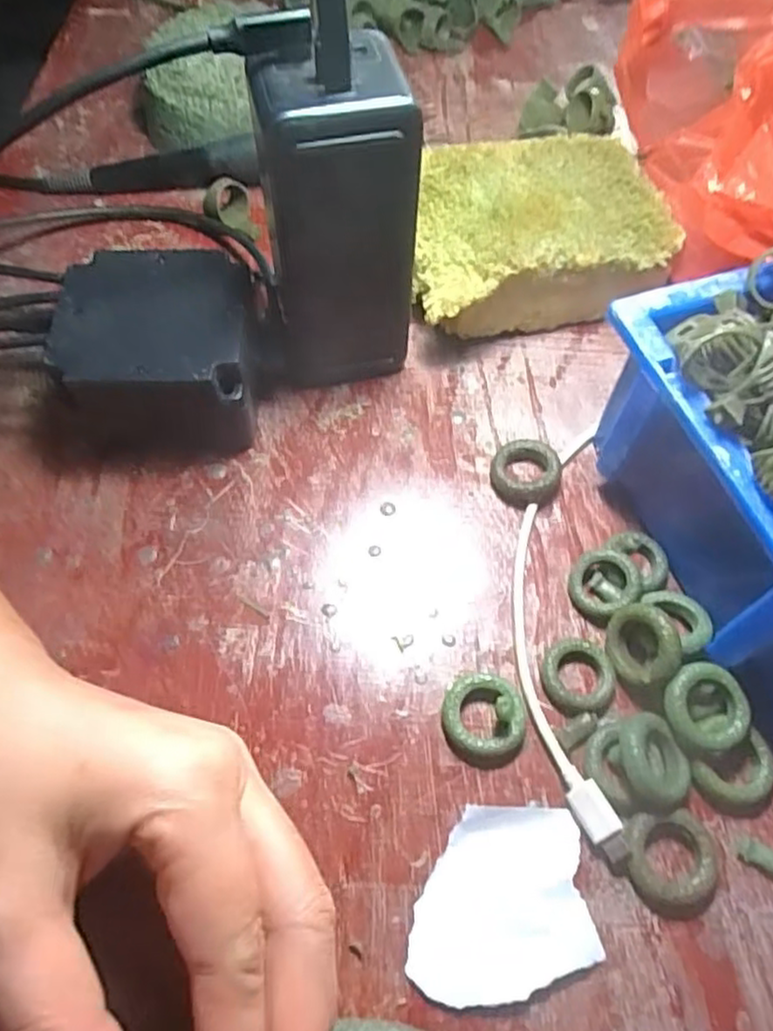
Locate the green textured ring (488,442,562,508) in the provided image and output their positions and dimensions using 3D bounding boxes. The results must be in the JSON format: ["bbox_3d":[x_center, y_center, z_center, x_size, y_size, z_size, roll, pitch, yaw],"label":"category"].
[{"bbox_3d":[0.061,-0.019,0.310,0.029,0.012,0.031,0,60,-1],"label":"green textured ring"}]

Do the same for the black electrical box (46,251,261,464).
[{"bbox_3d":[-0.099,-0.068,0.308,0.078,0.054,0.083,-3,60,-2],"label":"black electrical box"}]

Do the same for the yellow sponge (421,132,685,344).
[{"bbox_3d":[0.075,-0.140,0.357,0.132,0.051,0.097,-10,61,-7],"label":"yellow sponge"}]

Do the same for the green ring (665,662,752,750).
[{"bbox_3d":[0.115,0.068,0.250,0.029,0.004,0.029,-1,79,5],"label":"green ring"}]

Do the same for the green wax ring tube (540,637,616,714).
[{"bbox_3d":[0.073,0.061,0.265,0.026,0.007,0.028,0,60,-1],"label":"green wax ring tube"}]

